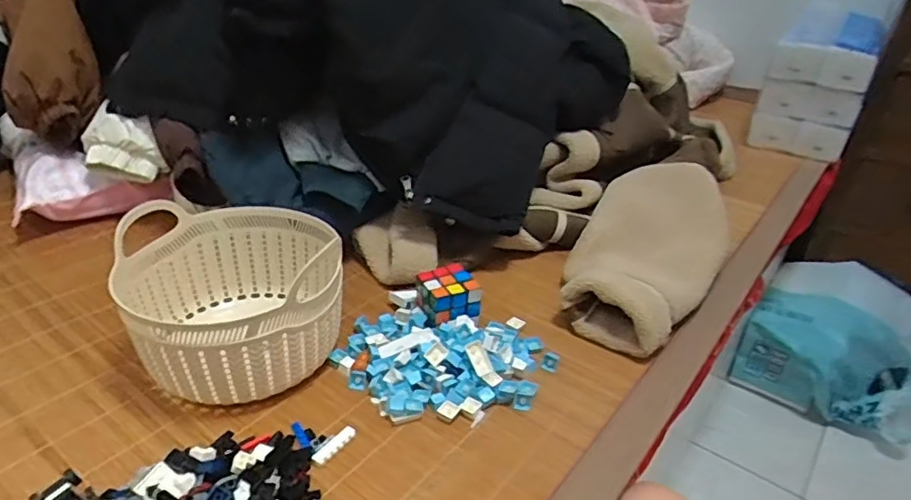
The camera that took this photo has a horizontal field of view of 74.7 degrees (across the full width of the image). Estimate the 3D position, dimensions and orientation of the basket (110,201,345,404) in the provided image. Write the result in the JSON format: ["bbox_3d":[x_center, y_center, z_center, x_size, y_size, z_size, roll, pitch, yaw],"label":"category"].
[{"bbox_3d":[-0.234,0.050,0.639,0.207,0.138,0.219,-9,33,-19],"label":"basket"}]

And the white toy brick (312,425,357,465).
[{"bbox_3d":[-0.113,0.181,0.557,0.014,0.007,0.046,23,36,29],"label":"white toy brick"}]

